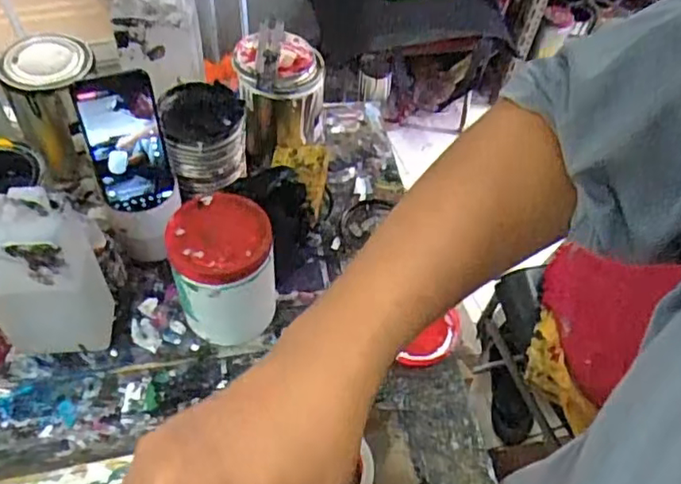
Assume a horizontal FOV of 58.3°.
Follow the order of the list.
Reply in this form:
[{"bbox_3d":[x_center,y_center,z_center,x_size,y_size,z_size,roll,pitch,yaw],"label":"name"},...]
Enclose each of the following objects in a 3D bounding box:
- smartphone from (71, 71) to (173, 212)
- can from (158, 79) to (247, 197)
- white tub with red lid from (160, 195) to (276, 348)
[{"bbox_3d":[-0.227,-0.103,0.647,0.078,0.156,0.008,-13,41,-13],"label":"smartphone"},{"bbox_3d":[-0.163,-0.129,0.731,0.090,0.101,0.088,2,52,-3],"label":"can"},{"bbox_3d":[-0.121,0.039,0.648,0.097,0.159,0.095,2,52,-3],"label":"white tub with red lid"}]

